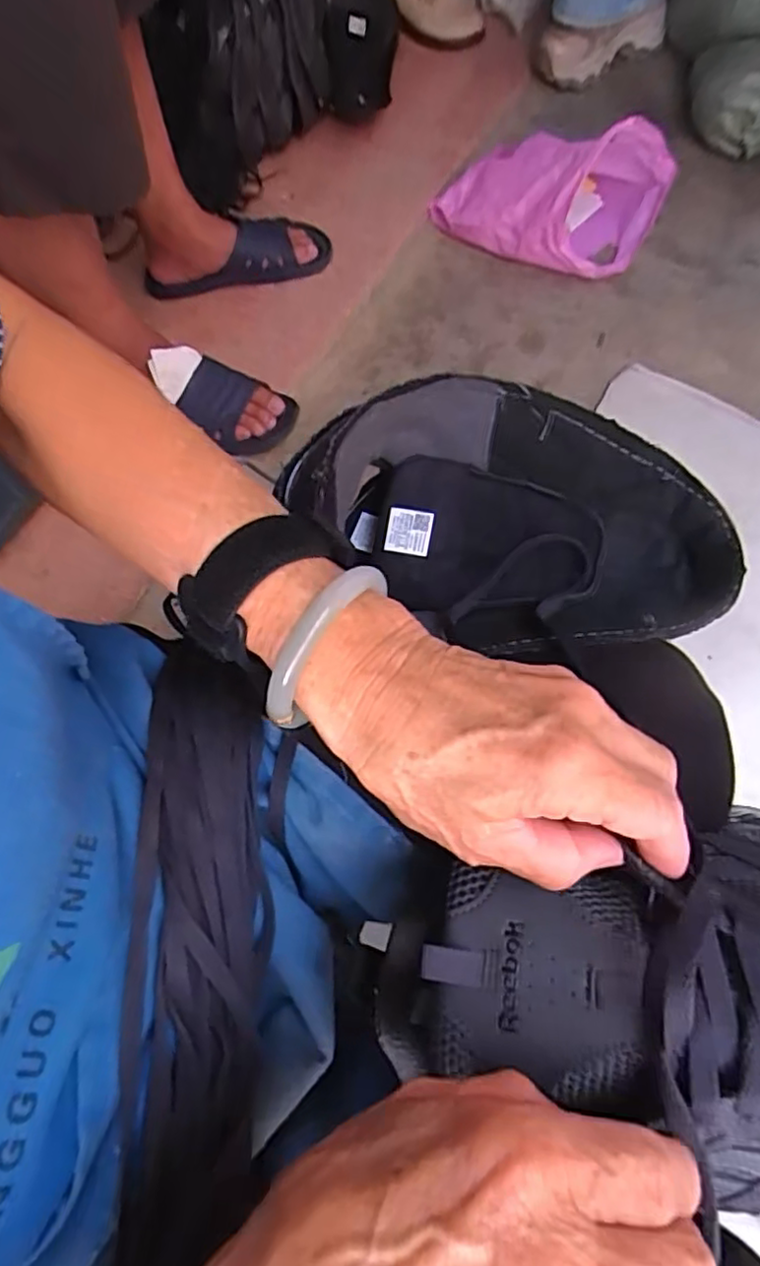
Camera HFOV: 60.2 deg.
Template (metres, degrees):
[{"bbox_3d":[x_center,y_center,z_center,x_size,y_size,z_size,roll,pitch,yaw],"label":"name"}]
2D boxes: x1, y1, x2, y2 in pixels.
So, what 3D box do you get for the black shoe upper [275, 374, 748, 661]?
[{"bbox_3d":[0.075,-0.063,0.362,0.241,0.086,0.138,15,70,12],"label":"black shoe upper"}]

